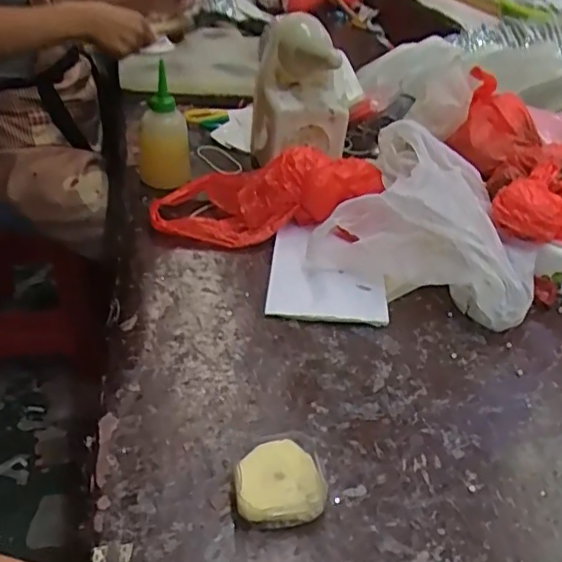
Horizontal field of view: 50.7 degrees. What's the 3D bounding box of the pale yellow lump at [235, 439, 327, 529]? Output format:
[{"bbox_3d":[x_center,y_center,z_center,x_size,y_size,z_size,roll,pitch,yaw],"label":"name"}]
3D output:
[{"bbox_3d":[-0.001,0.148,0.434,0.064,0.025,0.059,4,35,-3],"label":"pale yellow lump"}]

